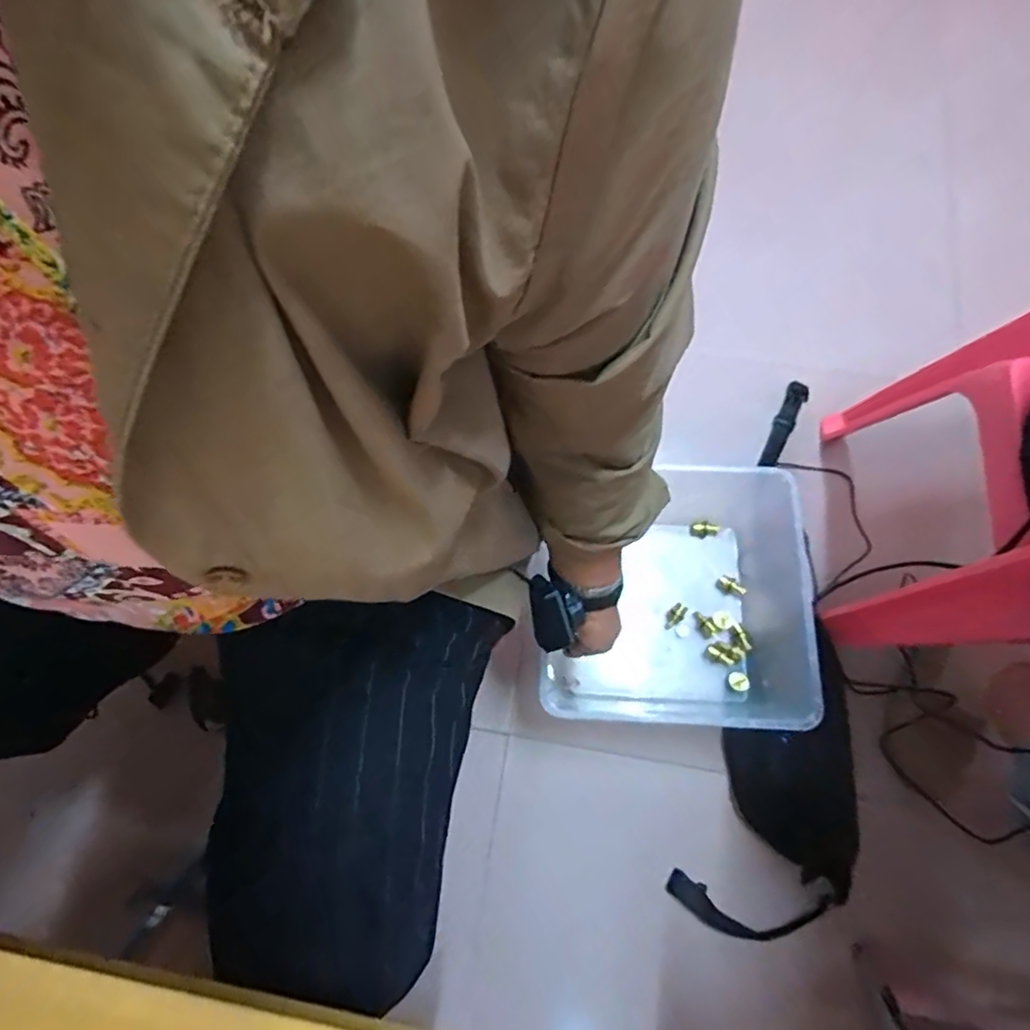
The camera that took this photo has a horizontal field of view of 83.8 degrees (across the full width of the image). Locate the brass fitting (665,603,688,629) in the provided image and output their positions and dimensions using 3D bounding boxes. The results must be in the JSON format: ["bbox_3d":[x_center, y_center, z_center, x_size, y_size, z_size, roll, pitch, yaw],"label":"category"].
[{"bbox_3d":[0.220,0.140,0.790,0.039,0.012,0.020,-41,76,-8],"label":"brass fitting"}]

